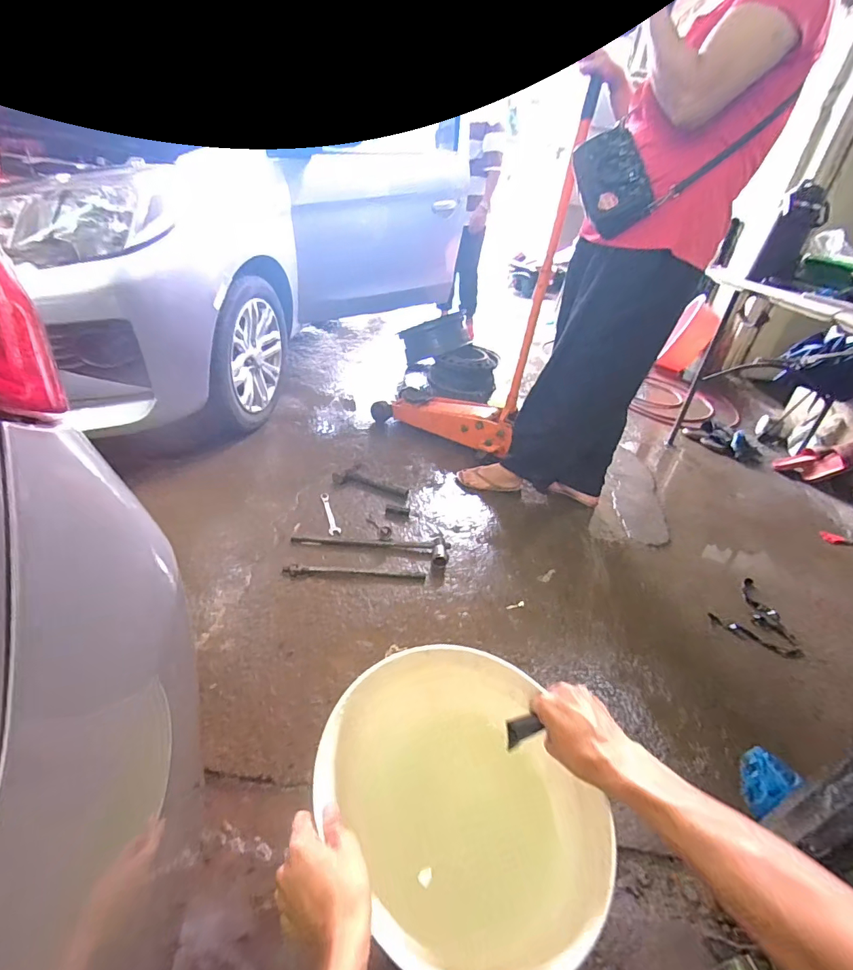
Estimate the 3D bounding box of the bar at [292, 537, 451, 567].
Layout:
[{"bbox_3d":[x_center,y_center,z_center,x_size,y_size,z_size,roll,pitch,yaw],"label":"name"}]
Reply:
[{"bbox_3d":[-0.159,0.175,1.365,0.457,0.033,0.085,6,33,-2],"label":"bar"}]

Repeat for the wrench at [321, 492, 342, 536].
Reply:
[{"bbox_3d":[-0.308,0.090,1.473,0.036,0.009,0.221,-8,36,-22],"label":"wrench"}]

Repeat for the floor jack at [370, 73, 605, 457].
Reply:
[{"bbox_3d":[0.137,-0.638,1.580,0.582,1.075,0.242,25,37,25],"label":"floor jack"}]

